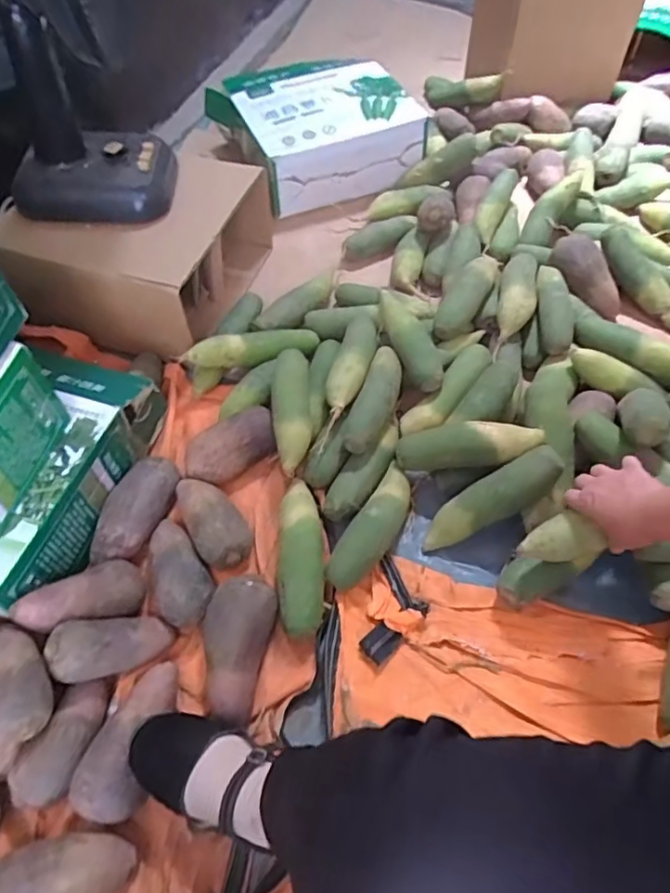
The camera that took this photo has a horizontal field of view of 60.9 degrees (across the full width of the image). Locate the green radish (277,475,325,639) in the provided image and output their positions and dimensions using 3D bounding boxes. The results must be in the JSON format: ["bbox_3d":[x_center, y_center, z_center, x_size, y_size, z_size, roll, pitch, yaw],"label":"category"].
[{"bbox_3d":[-0.044,0.140,0.744,0.057,0.049,0.204,-2,55,-2],"label":"green radish"}]

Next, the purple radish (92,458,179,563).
[{"bbox_3d":[-0.273,0.078,0.767,0.069,0.062,0.160,26,59,17],"label":"purple radish"}]

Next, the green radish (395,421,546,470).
[{"bbox_3d":[0.178,-0.001,0.771,0.197,0.045,0.053,-7,53,17],"label":"green radish"}]

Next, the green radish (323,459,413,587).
[{"bbox_3d":[0.057,0.106,0.761,0.058,0.054,0.195,25,59,17],"label":"green radish"}]

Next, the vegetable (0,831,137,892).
[{"bbox_3d":[-0.262,0.409,0.542,0.137,0.064,0.068,-16,56,-11],"label":"vegetable"}]

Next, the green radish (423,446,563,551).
[{"bbox_3d":[0.201,0.072,0.746,0.206,0.047,0.053,-37,54,20],"label":"green radish"}]

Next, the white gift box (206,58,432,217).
[{"bbox_3d":[-0.046,-0.700,1.274,0.378,0.158,0.354,-20,57,-14],"label":"white gift box"}]

